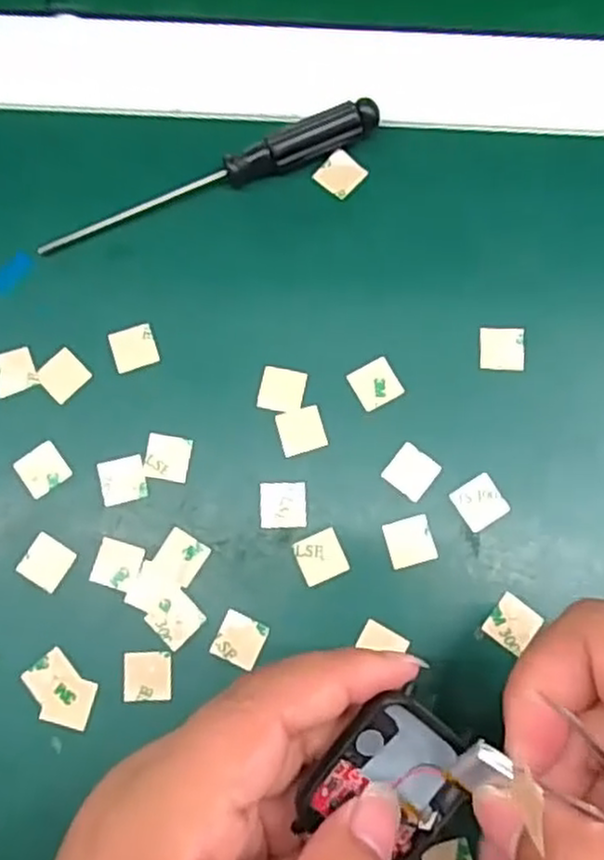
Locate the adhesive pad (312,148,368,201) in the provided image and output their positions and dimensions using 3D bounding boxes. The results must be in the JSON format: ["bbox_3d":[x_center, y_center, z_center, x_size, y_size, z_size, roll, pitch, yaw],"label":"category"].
[{"bbox_3d":[0.015,-0.097,0.278,0.015,0.004,0.015,39,82,8],"label":"adhesive pad"}]

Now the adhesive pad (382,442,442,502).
[{"bbox_3d":[0.038,0.014,0.254,0.015,0.004,0.016,38,82,8],"label":"adhesive pad"}]

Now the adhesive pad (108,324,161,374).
[{"bbox_3d":[-0.061,-0.030,0.267,0.015,0.004,0.015,-19,79,-3],"label":"adhesive pad"}]

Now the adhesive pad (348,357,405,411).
[{"bbox_3d":[0.026,-0.017,0.260,0.016,0.004,0.016,-28,79,-4],"label":"adhesive pad"}]

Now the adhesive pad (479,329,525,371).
[{"bbox_3d":[0.071,-0.029,0.262,0.015,0.004,0.015,4,78,2],"label":"adhesive pad"}]

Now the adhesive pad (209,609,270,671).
[{"bbox_3d":[-0.020,0.069,0.243,0.016,0.004,0.015,23,80,6],"label":"adhesive pad"}]

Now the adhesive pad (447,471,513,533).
[{"bbox_3d":[0.061,0.025,0.252,0.016,0.004,0.016,-31,79,-5],"label":"adhesive pad"}]

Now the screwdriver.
[{"bbox_3d":[-0.033,-0.092,0.272,0.131,0.014,0.011,-22,79,-3],"label":"screwdriver"}]

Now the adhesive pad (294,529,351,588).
[{"bbox_3d":[0.007,0.043,0.248,0.015,0.004,0.016,-23,79,-3],"label":"adhesive pad"}]

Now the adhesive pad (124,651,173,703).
[{"bbox_3d":[-0.051,0.081,0.243,0.016,0.004,0.016,-1,81,-2],"label":"adhesive pad"}]

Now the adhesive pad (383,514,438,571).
[{"bbox_3d":[0.037,0.038,0.249,0.016,0.004,0.016,-15,78,-2],"label":"adhesive pad"}]

